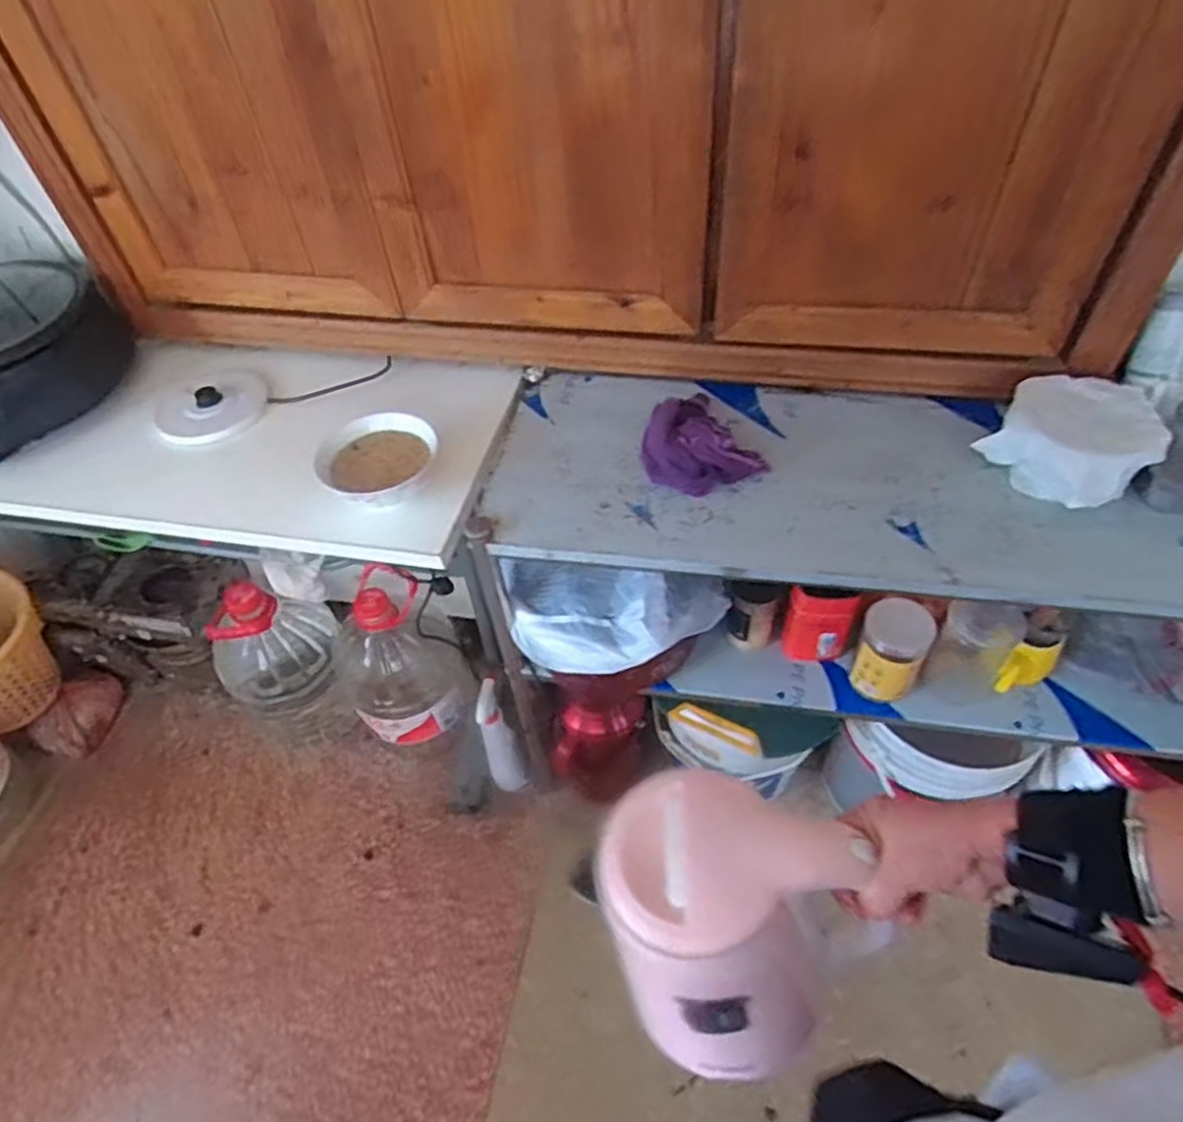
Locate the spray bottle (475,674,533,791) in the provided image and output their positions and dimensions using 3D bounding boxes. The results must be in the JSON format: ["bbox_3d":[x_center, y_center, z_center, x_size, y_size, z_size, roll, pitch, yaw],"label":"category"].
[{"bbox_3d":[-0.168,0.326,1.340,0.073,0.334,0.061,-19,50,-12],"label":"spray bottle"}]

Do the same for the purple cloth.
[{"bbox_3d":[0.125,-0.159,0.911,0.142,0.062,0.166,-24,51,-17],"label":"purple cloth"}]

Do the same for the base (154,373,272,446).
[{"bbox_3d":[-0.547,-0.225,1.062,0.154,0.035,0.152,-31,53,-22],"label":"base"}]

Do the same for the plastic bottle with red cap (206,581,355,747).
[{"bbox_3d":[-0.587,0.211,1.439,0.215,0.403,0.173,-31,53,-22],"label":"plastic bottle with red cap"}]

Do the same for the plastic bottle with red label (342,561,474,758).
[{"bbox_3d":[-0.356,0.220,1.411,0.212,0.417,0.191,-27,52,-19],"label":"plastic bottle with red label"}]

